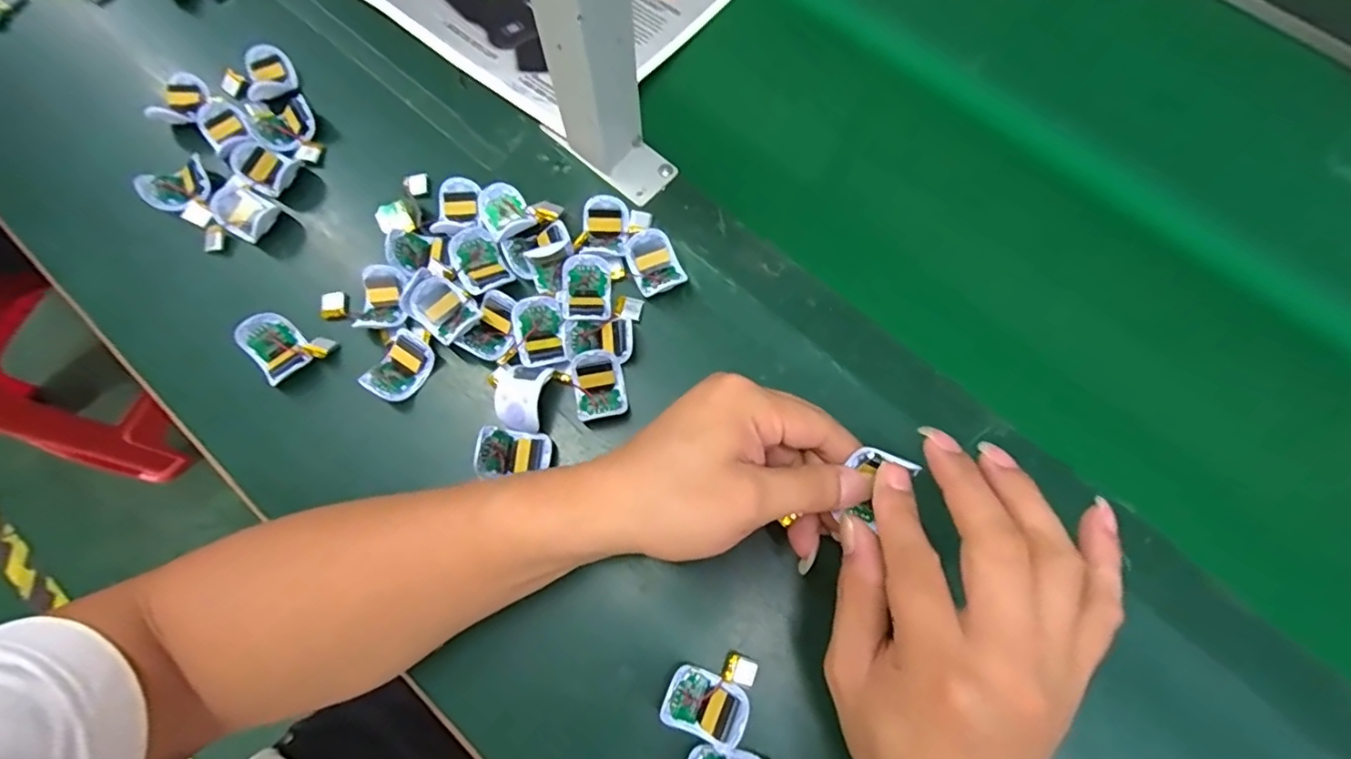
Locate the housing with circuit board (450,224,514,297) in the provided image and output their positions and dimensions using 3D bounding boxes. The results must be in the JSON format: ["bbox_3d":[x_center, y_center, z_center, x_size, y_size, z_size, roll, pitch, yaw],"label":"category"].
[{"bbox_3d":[-0.125,-0.074,0.380,0.030,0.017,0.044,-31,75,-7],"label":"housing with circuit board"}]

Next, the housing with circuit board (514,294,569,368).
[{"bbox_3d":[-0.083,-0.029,0.367,0.030,0.014,0.042,-10,74,-1],"label":"housing with circuit board"}]

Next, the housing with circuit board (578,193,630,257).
[{"bbox_3d":[-0.046,-0.098,0.391,0.029,0.014,0.040,-3,74,1],"label":"housing with circuit board"}]

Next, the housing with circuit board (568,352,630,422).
[{"bbox_3d":[-0.047,0.004,0.362,0.030,0.011,0.040,-14,74,-2],"label":"housing with circuit board"}]

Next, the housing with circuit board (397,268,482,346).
[{"bbox_3d":[-0.142,-0.043,0.370,0.045,0.022,0.031,39,79,12],"label":"housing with circuit board"}]

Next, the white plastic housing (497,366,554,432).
[{"bbox_3d":[-0.091,0.009,0.355,0.029,0.016,0.038,11,74,5],"label":"white plastic housing"}]

